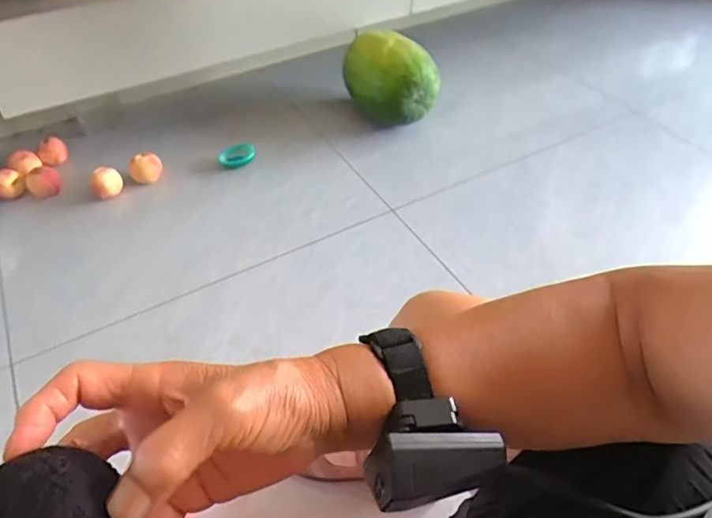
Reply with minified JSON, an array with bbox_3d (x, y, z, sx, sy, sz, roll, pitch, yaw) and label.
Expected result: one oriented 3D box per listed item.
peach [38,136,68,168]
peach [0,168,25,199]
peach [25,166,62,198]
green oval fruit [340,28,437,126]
[{"bbox_3d":[-0.768,-0.268,1.312,0.065,0.060,0.065,-29,53,-23],"label":"peach"},{"bbox_3d":[-0.821,-0.175,1.222,0.067,0.066,0.067,-34,55,-26],"label":"peach"},{"bbox_3d":[-0.740,-0.177,1.229,0.073,0.062,0.073,-34,55,-26],"label":"peach"},{"bbox_3d":[0.092,-0.492,1.408,0.244,0.246,0.205,-2,46,0],"label":"green oval fruit"}]

